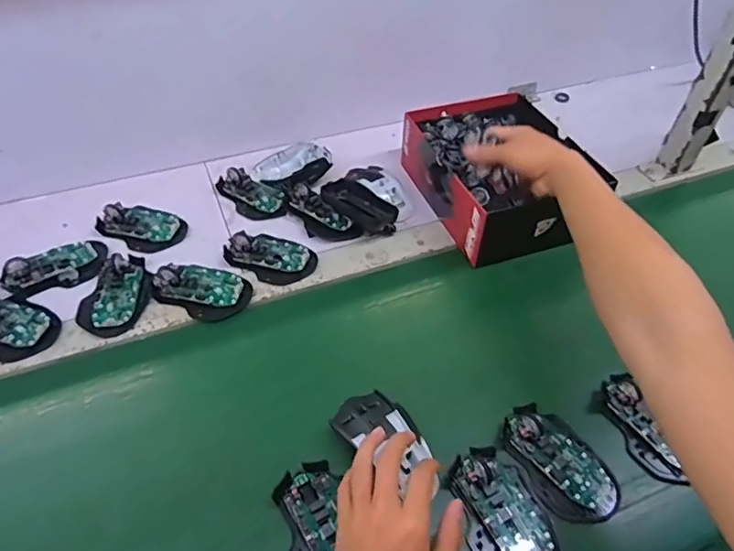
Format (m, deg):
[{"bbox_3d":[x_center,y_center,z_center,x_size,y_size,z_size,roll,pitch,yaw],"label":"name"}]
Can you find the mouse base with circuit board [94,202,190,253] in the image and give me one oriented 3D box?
[{"bbox_3d":[-0.293,-0.066,0.704,0.107,0.021,0.070,18,50,14],"label":"mouse base with circuit board"}]

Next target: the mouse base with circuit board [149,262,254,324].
[{"bbox_3d":[-0.197,0.015,0.632,0.112,0.032,0.066,16,49,12],"label":"mouse base with circuit board"}]

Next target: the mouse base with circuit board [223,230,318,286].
[{"bbox_3d":[-0.118,-0.025,0.673,0.107,0.024,0.067,21,50,16],"label":"mouse base with circuit board"}]

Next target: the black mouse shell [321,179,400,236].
[{"bbox_3d":[-0.008,-0.091,0.722,0.107,0.033,0.047,35,55,26],"label":"black mouse shell"}]

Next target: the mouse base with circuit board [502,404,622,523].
[{"bbox_3d":[0.182,0.170,0.503,0.075,0.029,0.113,-22,52,-21],"label":"mouse base with circuit board"}]

